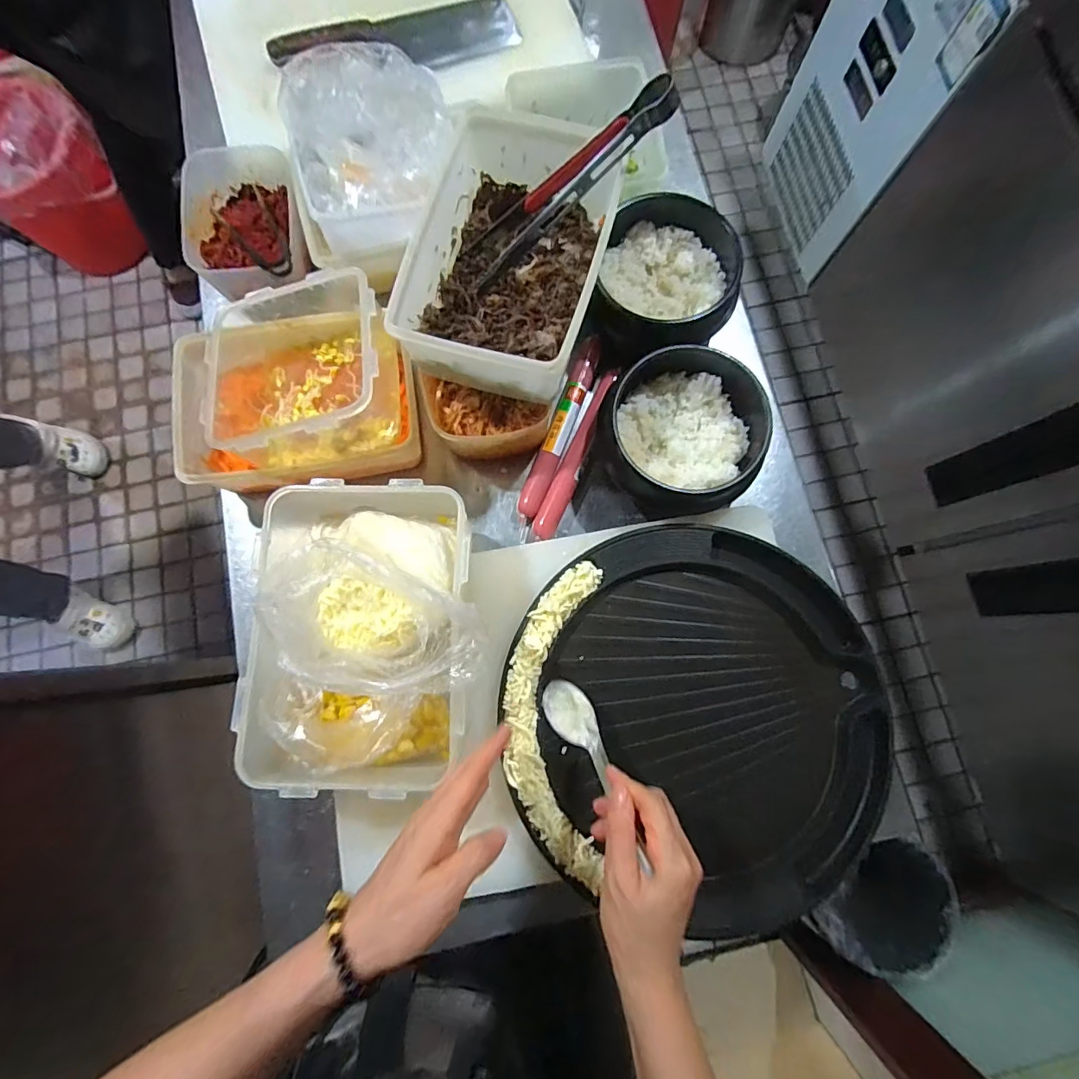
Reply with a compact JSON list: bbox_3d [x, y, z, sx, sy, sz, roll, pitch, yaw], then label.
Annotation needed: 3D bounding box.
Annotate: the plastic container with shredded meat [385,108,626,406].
[{"bbox_3d":[-0.018,-0.259,0.439,0.150,0.077,0.261,14,80,2],"label":"plastic container with shredded meat"}]

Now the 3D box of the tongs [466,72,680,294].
[{"bbox_3d":[0.020,-0.296,0.422,0.202,0.024,0.054,-30,80,26],"label":"tongs"}]

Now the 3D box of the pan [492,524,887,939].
[{"bbox_3d":[0.138,0.155,0.446,0.321,0.033,0.326,0,79,-1],"label":"pan"}]

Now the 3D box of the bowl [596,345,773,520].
[{"bbox_3d":[0.137,-0.105,0.492,0.147,0.077,0.160,0,79,-1],"label":"bowl"}]

